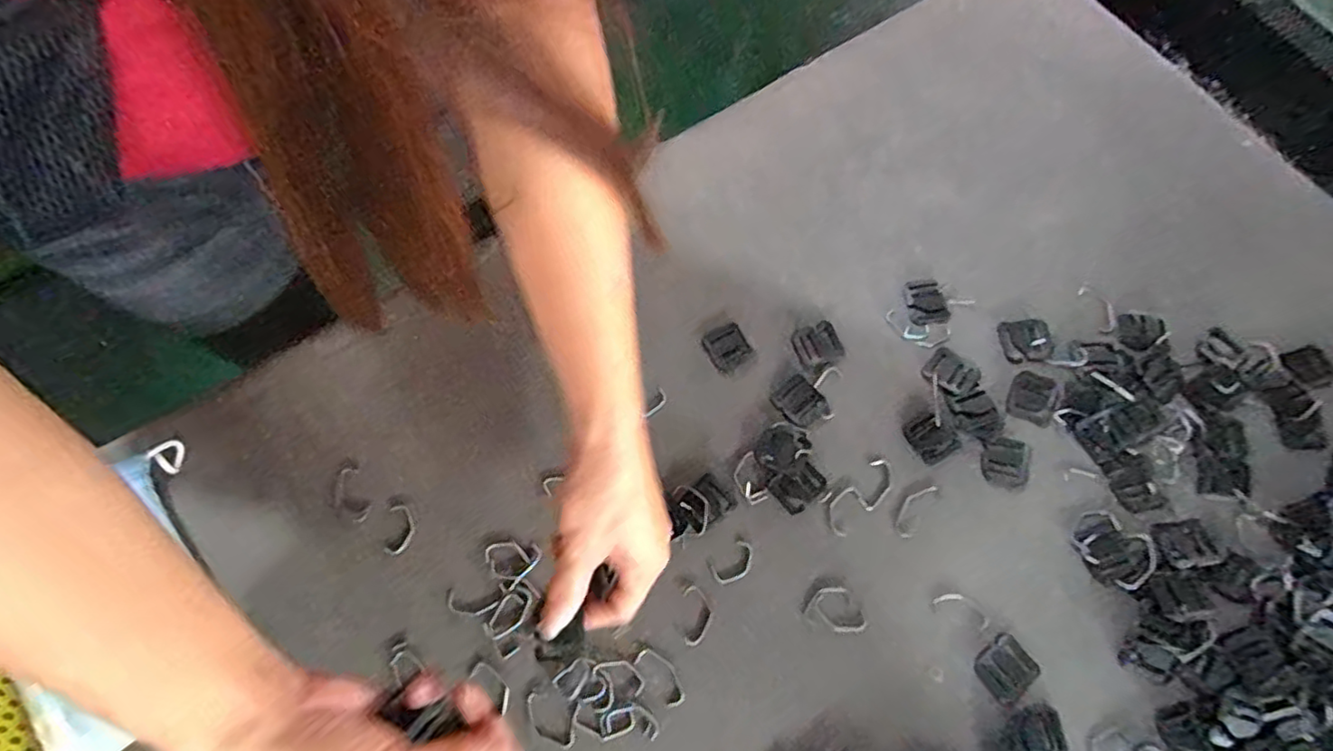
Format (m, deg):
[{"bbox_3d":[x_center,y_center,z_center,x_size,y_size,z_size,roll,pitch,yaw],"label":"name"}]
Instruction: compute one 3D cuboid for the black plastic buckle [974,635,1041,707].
[{"bbox_3d":[0.215,0.187,0.401,0.035,0.004,0.032,-36,74,-12],"label":"black plastic buckle"}]

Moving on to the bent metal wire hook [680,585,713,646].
[{"bbox_3d":[0.020,0.154,0.409,0.020,0.004,0.036,-2,70,0],"label":"bent metal wire hook"}]

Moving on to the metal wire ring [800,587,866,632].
[{"bbox_3d":[0.112,0.152,0.412,0.038,0.004,0.027,28,73,10],"label":"metal wire ring"}]

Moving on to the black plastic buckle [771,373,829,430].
[{"bbox_3d":[0.096,0.019,0.453,0.029,0.006,0.035,-40,74,-13],"label":"black plastic buckle"}]

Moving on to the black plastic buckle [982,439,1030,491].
[{"bbox_3d":[0.236,0.062,0.439,0.030,0.004,0.034,9,70,4],"label":"black plastic buckle"}]

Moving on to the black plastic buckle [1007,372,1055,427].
[{"bbox_3d":[0.262,0.016,0.455,0.031,0.004,0.039,21,71,8],"label":"black plastic buckle"}]

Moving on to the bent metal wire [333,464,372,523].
[{"bbox_3d":[-0.219,0.083,0.435,0.023,0.004,0.040,-26,72,-9],"label":"bent metal wire"}]

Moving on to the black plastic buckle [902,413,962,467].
[{"bbox_3d":[0.187,0.045,0.449,0.030,0.004,0.033,-31,73,-10],"label":"black plastic buckle"}]

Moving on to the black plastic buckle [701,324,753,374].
[{"bbox_3d":[0.045,-0.020,0.469,0.031,0.004,0.034,-26,72,-9],"label":"black plastic buckle"}]

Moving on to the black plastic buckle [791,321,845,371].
[{"bbox_3d":[0.111,-0.023,0.469,0.035,0.004,0.030,-20,71,-7],"label":"black plastic buckle"}]

